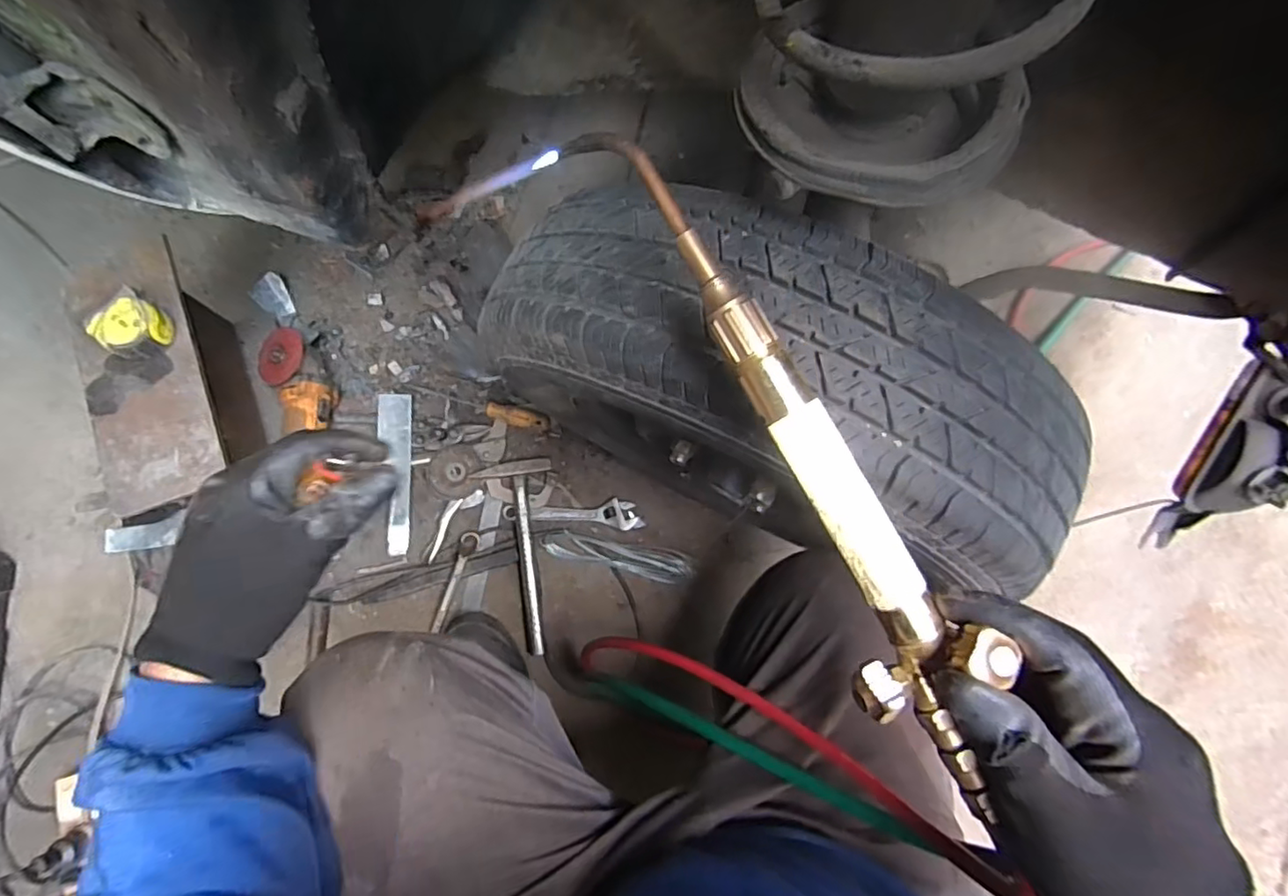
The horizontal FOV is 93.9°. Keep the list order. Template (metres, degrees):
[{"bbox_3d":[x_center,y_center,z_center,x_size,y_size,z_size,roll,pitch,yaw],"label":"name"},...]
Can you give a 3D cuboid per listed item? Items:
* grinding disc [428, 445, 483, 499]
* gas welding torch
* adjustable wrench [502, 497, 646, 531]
[{"bbox_3d":[-0.281,0.036,0.897,0.074,0.010,0.076,2,79,-11],"label":"grinding disc"},{"bbox_3d":[0.068,-0.002,0.270,0.053,0.035,0.345,-29,87,-6],"label":"gas welding torch"},{"bbox_3d":[-0.106,0.100,0.897,0.206,0.019,0.042,-1,77,0],"label":"adjustable wrench"}]

